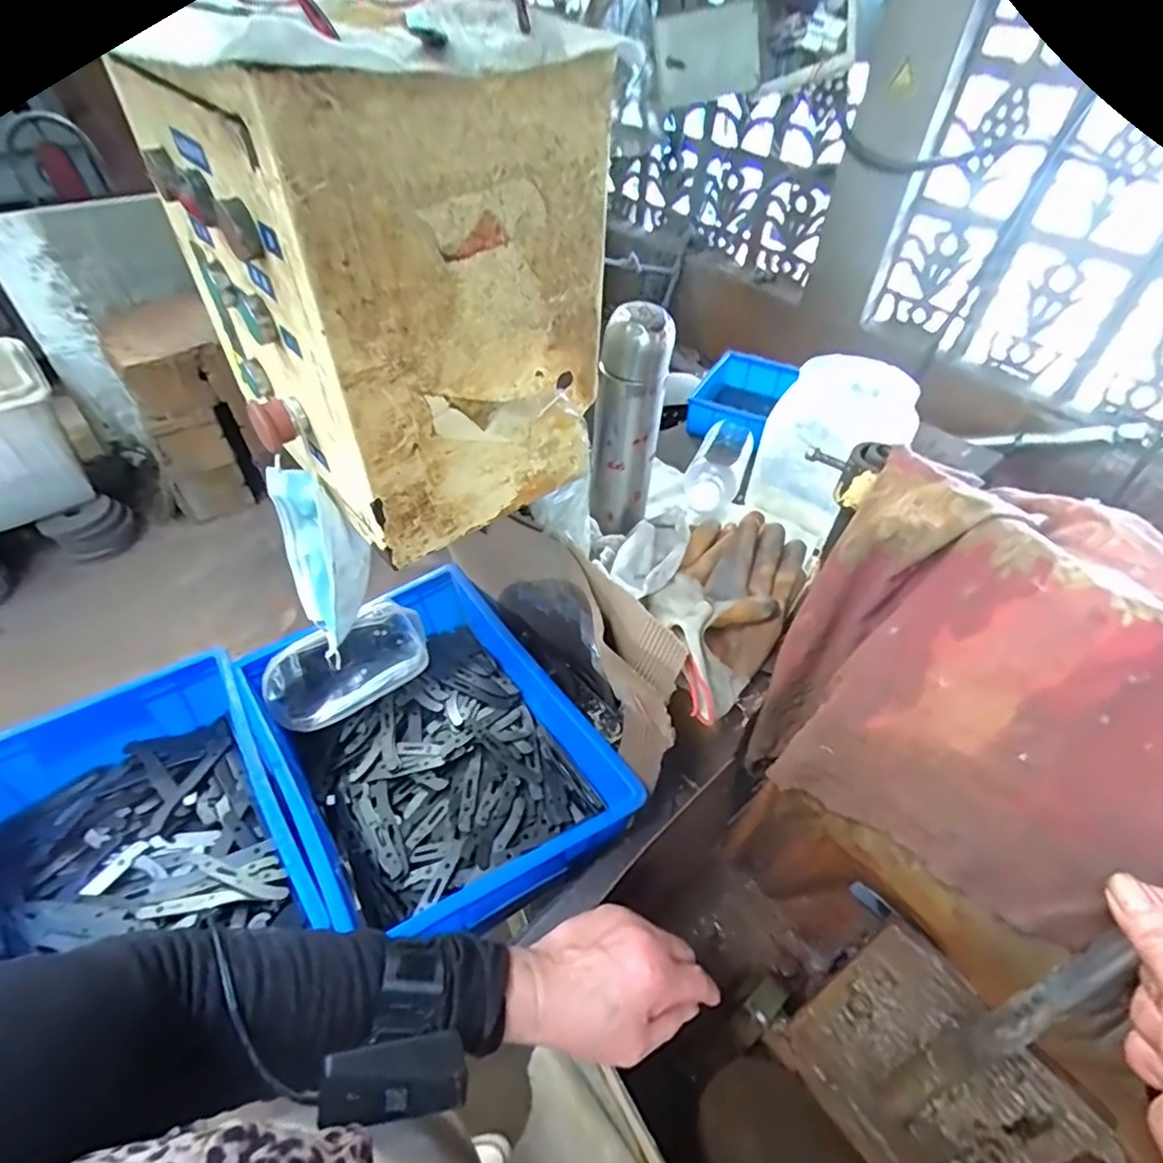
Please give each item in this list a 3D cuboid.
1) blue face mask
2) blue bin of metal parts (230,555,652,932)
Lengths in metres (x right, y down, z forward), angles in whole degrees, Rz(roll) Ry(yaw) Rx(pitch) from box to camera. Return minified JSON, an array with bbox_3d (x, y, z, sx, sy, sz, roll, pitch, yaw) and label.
[{"bbox_3d":[-0.223,-0.018,0.524,0.059,0.161,0.097,-24,51,-23],"label":"blue face mask"},{"bbox_3d":[-0.172,0.186,0.693,0.281,0.112,0.408,-27,53,-25],"label":"blue bin of metal parts"}]

